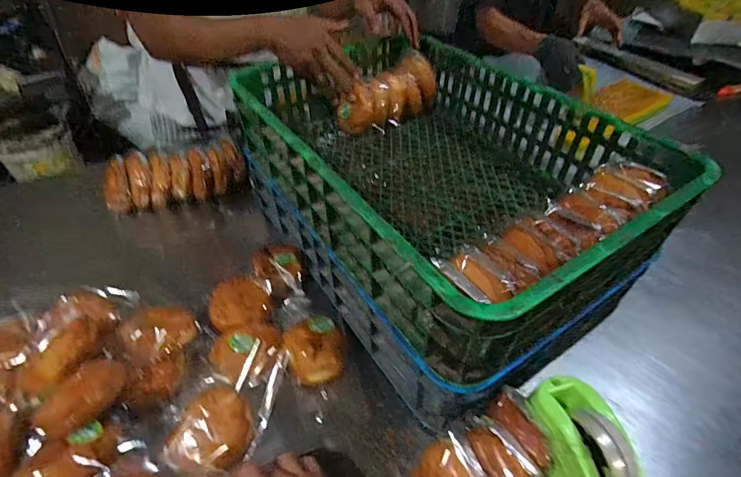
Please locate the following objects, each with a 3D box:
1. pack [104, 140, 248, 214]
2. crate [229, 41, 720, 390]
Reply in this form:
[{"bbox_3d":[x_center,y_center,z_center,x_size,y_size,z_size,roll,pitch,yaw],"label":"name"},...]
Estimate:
[{"bbox_3d":[-0.410,-0.133,0.839,0.275,0.085,0.098,-12,48,-12],"label":"pack"},{"bbox_3d":[0.093,-0.141,0.622,0.425,0.191,0.610,-25,52,-22],"label":"crate"}]

